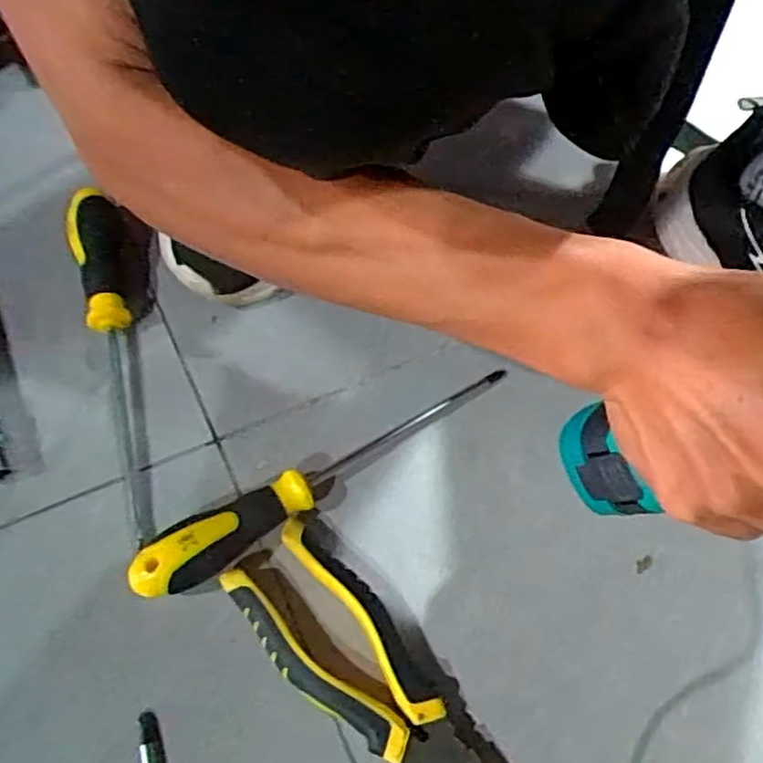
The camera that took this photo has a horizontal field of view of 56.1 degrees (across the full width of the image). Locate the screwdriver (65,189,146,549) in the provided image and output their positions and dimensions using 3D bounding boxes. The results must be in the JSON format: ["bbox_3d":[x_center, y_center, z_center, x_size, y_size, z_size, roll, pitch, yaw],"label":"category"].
[{"bbox_3d":[-0.162,-0.015,0.443,0.030,0.030,0.241,-13,70,-11],"label":"screwdriver"}]

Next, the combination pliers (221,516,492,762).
[{"bbox_3d":[-0.002,0.156,0.365,0.060,0.024,0.185,-37,71,-21],"label":"combination pliers"}]

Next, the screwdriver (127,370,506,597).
[{"bbox_3d":[-0.027,0.050,0.420,0.256,0.026,0.029,-26,65,-27],"label":"screwdriver"}]

